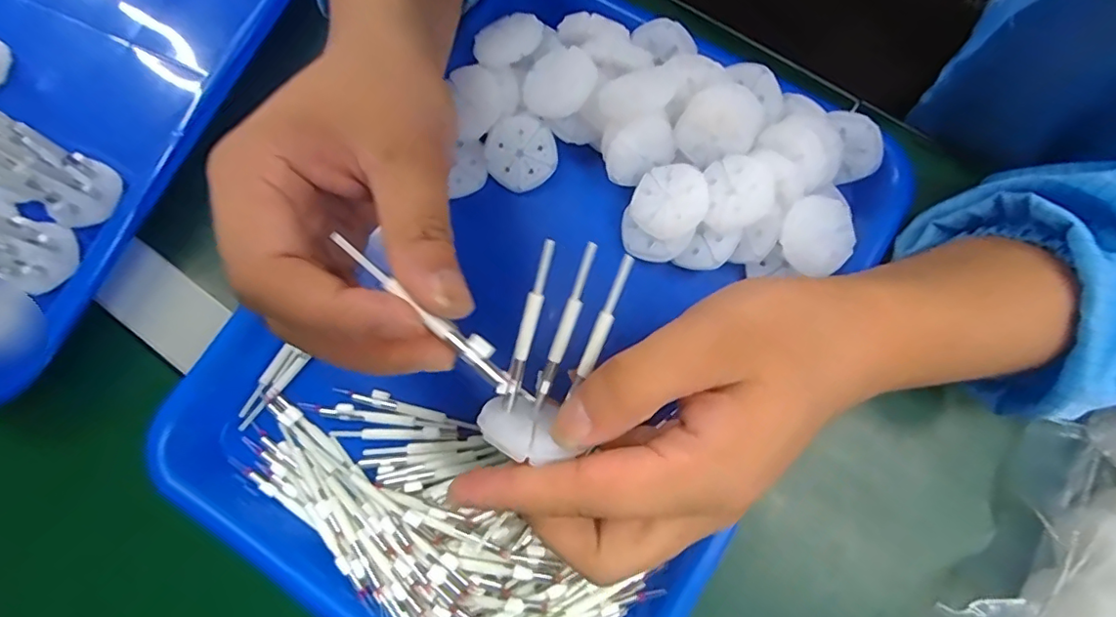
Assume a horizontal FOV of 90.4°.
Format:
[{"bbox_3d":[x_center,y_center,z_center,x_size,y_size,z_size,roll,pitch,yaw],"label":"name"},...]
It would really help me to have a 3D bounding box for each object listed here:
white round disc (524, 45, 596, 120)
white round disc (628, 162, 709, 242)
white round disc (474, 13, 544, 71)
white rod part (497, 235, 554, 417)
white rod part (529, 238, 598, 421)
[{"bbox_3d":[0.001,-0.115,0.283,0.035,0.004,0.039,-1,76,16],"label":"white round disc"},{"bbox_3d":[0.055,-0.054,0.273,0.037,0.006,0.037,-4,80,21],"label":"white round disc"},{"bbox_3d":[-0.027,-0.144,0.295,0.037,0.004,0.031,-34,66,2],"label":"white round disc"},{"bbox_3d":[-0.011,0.006,0.198,0.007,0.004,0.063,16,97,4],"label":"white rod part"},{"bbox_3d":[0.002,0.008,0.206,0.007,0.006,0.067,20,98,5],"label":"white rod part"}]

